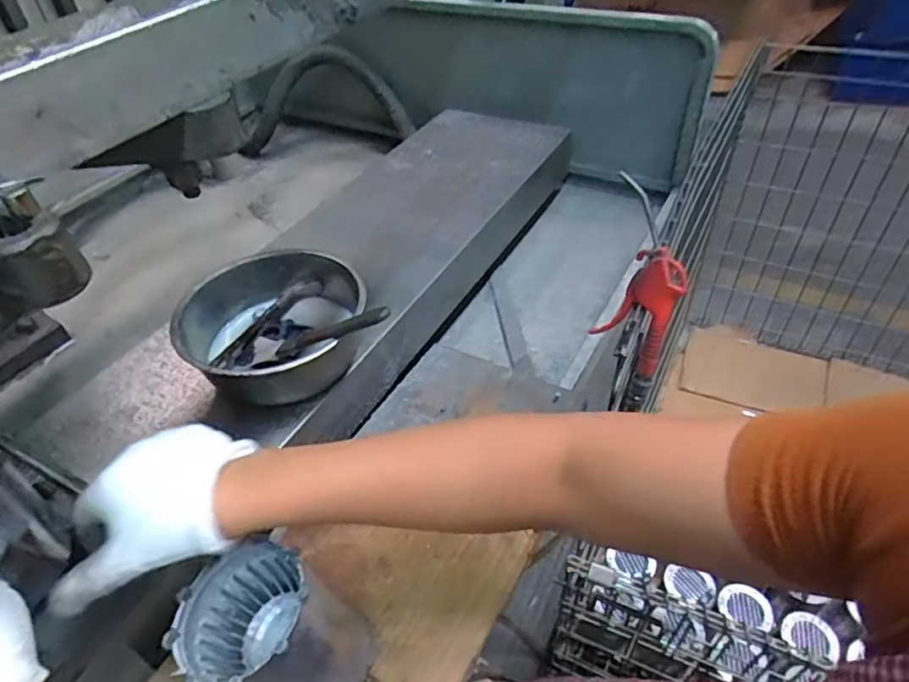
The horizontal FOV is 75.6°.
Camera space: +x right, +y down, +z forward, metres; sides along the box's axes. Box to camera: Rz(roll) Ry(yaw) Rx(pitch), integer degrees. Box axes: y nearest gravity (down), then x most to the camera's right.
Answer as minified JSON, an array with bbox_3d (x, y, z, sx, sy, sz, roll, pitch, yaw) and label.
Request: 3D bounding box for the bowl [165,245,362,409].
[{"bbox_3d":[-0.192,-0.017,0.632,0.182,0.077,0.187,-2,44,2],"label":"bowl"}]

